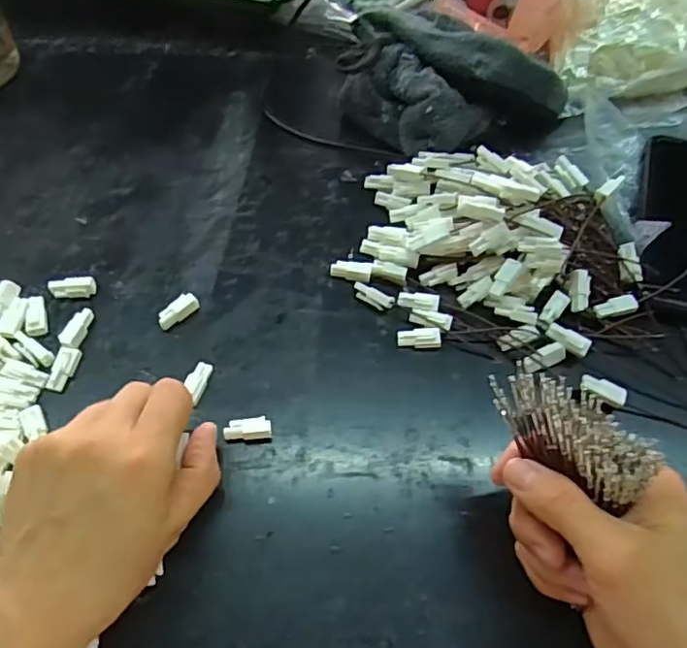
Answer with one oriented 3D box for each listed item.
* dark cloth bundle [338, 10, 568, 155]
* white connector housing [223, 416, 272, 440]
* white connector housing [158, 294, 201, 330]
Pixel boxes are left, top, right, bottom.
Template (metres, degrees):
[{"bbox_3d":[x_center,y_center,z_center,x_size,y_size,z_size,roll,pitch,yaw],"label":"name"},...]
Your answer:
[{"bbox_3d":[0.065,-0.175,0.440,0.104,0.056,0.158,-37,68,-22],"label":"dark cloth bundle"},{"bbox_3d":[-0.052,0.057,0.325,0.025,0.009,0.011,-3,60,-5],"label":"white connector housing"},{"bbox_3d":[-0.099,-0.007,0.361,0.026,0.012,0.010,-37,68,-22],"label":"white connector housing"}]

